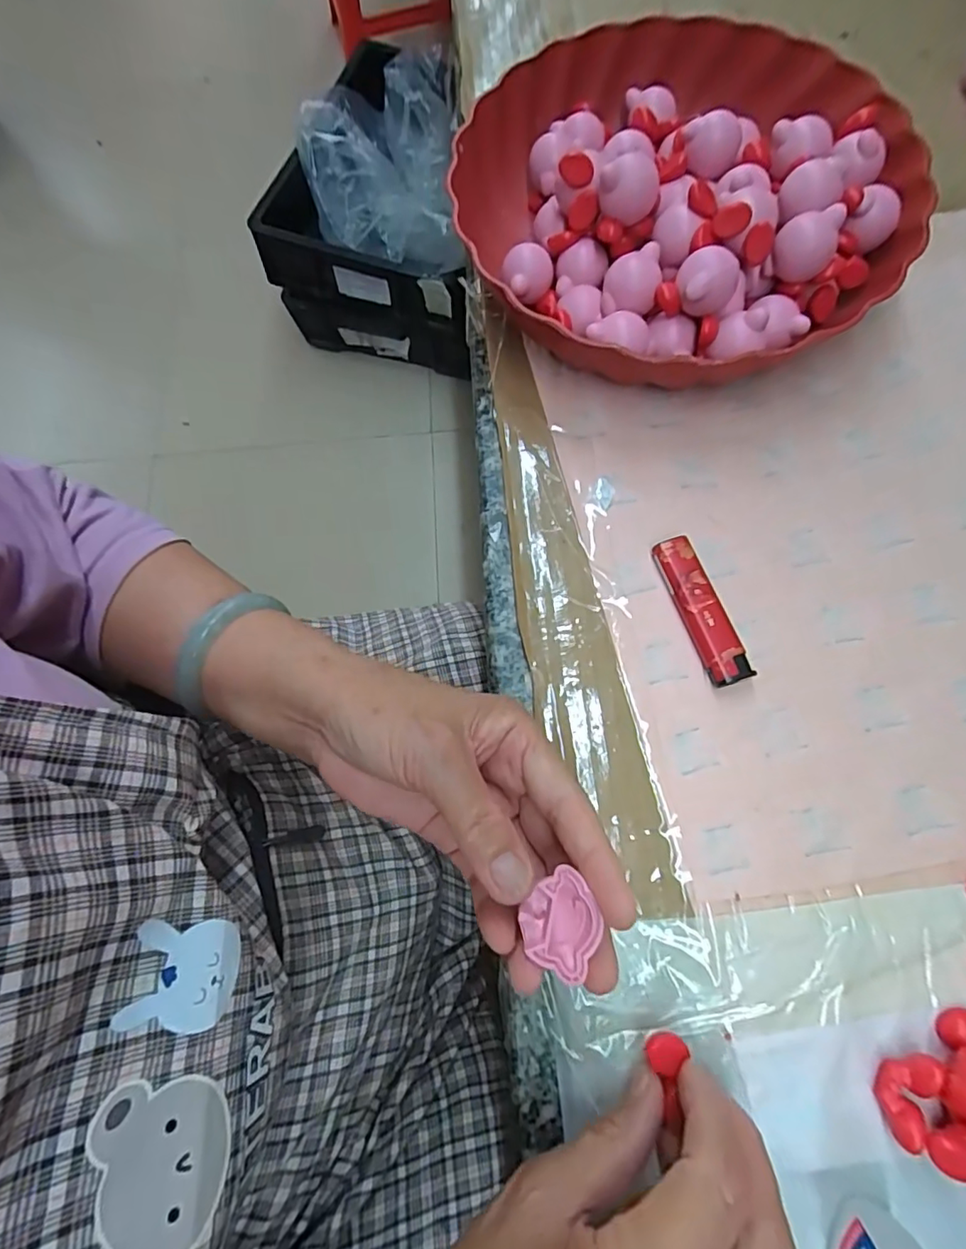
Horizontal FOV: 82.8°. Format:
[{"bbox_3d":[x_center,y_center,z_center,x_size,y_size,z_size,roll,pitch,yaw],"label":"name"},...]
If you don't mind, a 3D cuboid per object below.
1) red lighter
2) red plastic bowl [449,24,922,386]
[{"bbox_3d":[0.104,-0.007,0.265,0.019,0.012,0.074,-21,73,-4],"label":"red lighter"},{"bbox_3d":[0.109,-0.239,0.310,0.243,0.055,0.250,-12,73,-2],"label":"red plastic bowl"}]

